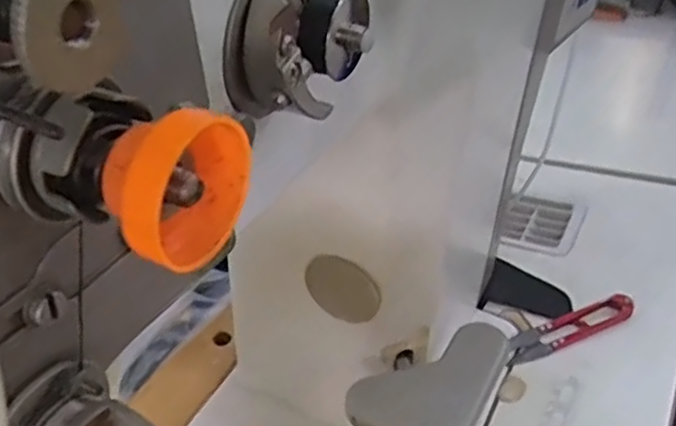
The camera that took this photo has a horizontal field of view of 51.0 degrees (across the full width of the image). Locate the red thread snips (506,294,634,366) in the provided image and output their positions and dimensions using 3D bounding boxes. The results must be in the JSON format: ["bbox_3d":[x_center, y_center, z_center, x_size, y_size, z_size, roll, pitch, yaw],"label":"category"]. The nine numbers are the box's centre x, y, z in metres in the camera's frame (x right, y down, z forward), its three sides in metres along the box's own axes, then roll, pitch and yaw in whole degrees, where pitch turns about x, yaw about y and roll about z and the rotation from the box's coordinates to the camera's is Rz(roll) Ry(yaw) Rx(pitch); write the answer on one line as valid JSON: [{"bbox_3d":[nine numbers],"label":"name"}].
[{"bbox_3d":[0.184,0.087,0.561,0.108,0.015,0.028,-17,38,-16],"label":"red thread snips"}]

